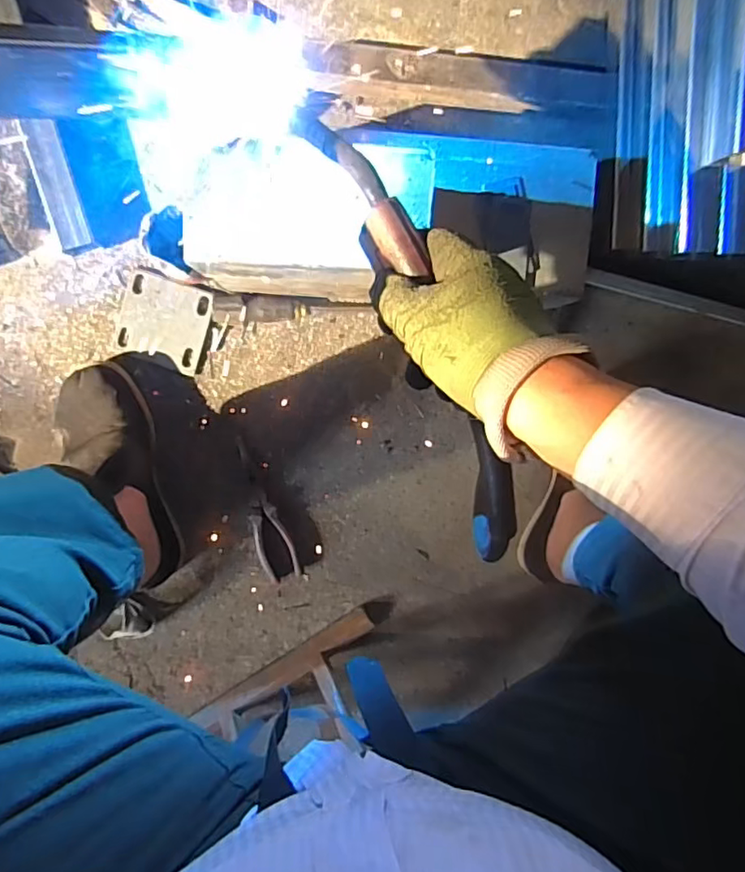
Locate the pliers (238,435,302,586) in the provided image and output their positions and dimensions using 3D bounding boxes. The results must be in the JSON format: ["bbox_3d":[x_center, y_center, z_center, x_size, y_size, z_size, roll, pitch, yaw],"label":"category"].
[{"bbox_3d":[-0.139,0.097,0.745,0.049,0.018,0.192,-14,98,-3],"label":"pliers"}]

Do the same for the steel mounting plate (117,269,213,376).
[{"bbox_3d":[-0.255,-0.140,0.711,0.100,0.007,0.101,16,96,-7],"label":"steel mounting plate"}]

